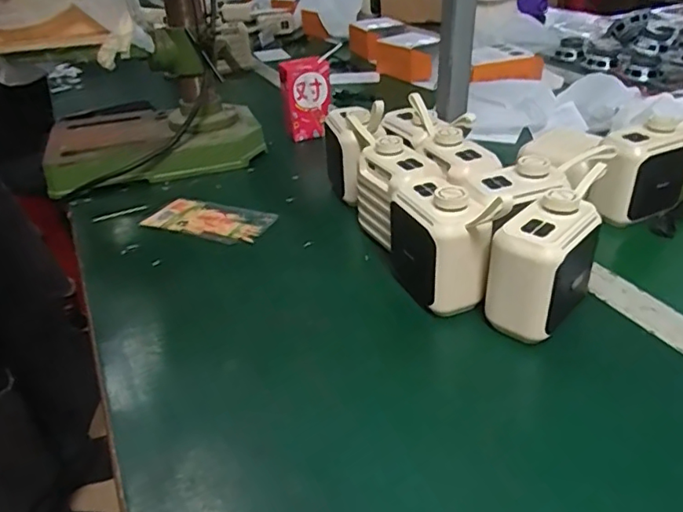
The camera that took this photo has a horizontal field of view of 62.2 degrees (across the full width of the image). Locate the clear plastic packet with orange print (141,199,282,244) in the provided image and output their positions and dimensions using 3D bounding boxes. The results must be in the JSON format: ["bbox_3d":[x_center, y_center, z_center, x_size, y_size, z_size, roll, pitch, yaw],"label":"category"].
[{"bbox_3d":[-0.146,-0.038,0.626,0.139,0.012,0.056,10,35,21],"label":"clear plastic packet with orange print"}]

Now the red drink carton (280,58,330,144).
[{"bbox_3d":[-0.051,-0.225,0.826,0.062,0.114,0.035,-13,34,-14],"label":"red drink carton"}]

